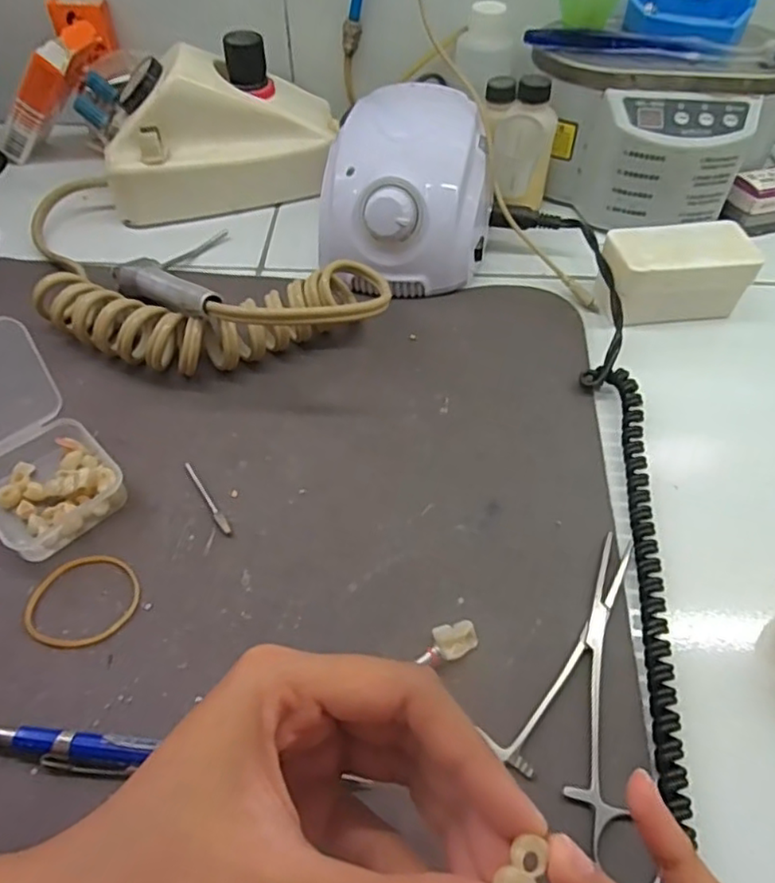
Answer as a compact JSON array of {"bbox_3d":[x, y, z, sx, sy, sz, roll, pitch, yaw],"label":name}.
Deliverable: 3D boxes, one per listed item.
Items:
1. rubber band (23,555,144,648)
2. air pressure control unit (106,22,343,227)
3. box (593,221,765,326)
[{"bbox_3d":[-0.130,0.068,0.264,0.044,0.004,0.042,0,53,0],"label":"rubber band"},{"bbox_3d":[-0.118,-0.223,0.439,0.164,0.086,0.071,-16,55,-12],"label":"air pressure control unit"},{"bbox_3d":[0.171,-0.103,0.375,0.087,0.039,0.047,-3,53,-2],"label":"box"}]

